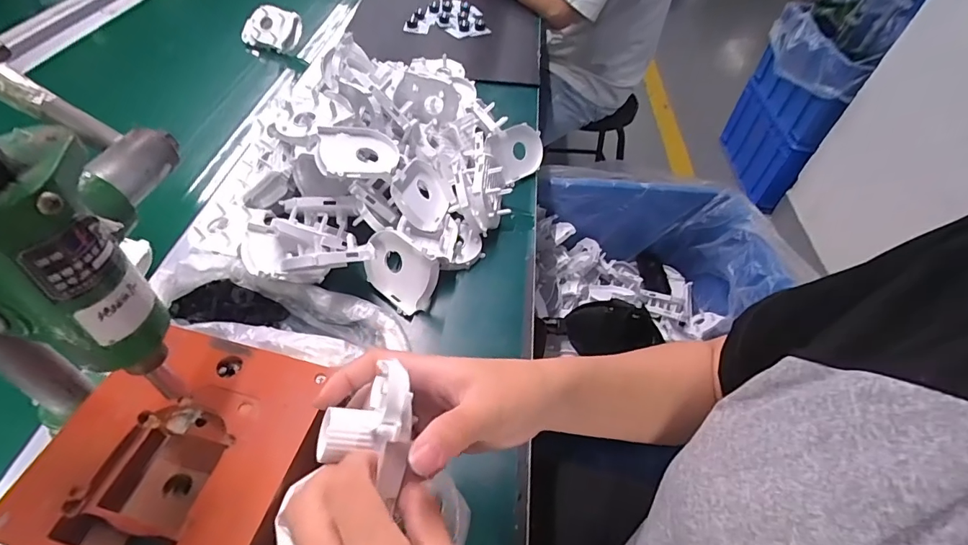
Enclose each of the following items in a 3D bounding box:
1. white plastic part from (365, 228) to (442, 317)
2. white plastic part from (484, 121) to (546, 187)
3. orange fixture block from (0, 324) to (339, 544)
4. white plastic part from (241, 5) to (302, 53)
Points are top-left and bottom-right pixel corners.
[{"bbox_3d":[-0.086,-0.002,0.464,0.085,0.067,0.012,32,23,19],"label":"white plastic part"},{"bbox_3d":[0.044,-0.159,0.610,0.081,0.066,0.016,-22,20,-15],"label":"white plastic part"},{"bbox_3d":[-0.194,0.120,0.309,0.160,0.038,0.158,13,49,5],"label":"orange fixture block"},{"bbox_3d":[-0.367,-0.423,0.793,0.108,0.065,0.028,13,22,7],"label":"white plastic part"}]

